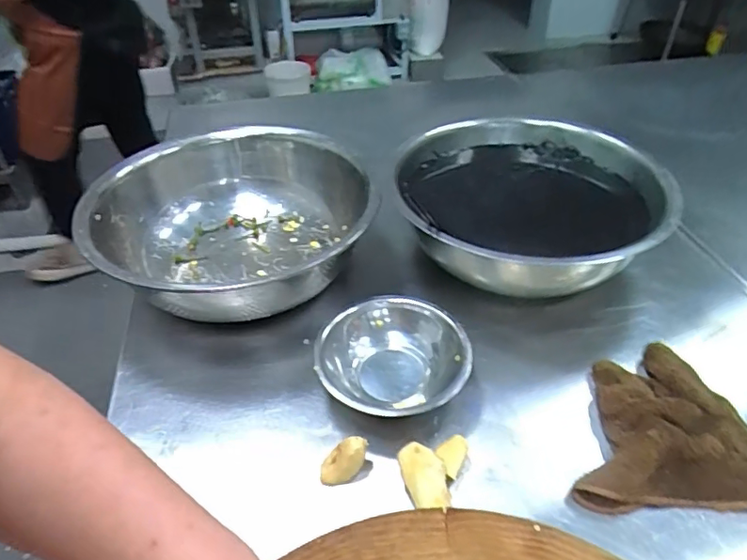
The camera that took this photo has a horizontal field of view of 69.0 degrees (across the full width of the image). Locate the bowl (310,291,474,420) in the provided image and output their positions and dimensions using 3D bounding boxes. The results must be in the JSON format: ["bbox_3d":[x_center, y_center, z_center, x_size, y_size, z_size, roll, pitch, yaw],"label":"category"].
[{"bbox_3d":[0.022,0.085,0.593,0.156,0.058,0.149,-1,41,1],"label":"bowl"}]

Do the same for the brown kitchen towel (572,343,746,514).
[{"bbox_3d":[0.291,0.141,0.548,0.195,0.041,0.179,0,41,2],"label":"brown kitchen towel"}]

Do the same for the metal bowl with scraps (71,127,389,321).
[{"bbox_3d":[-0.184,-0.071,0.742,0.354,0.133,0.383,-9,42,-8],"label":"metal bowl with scraps"}]

